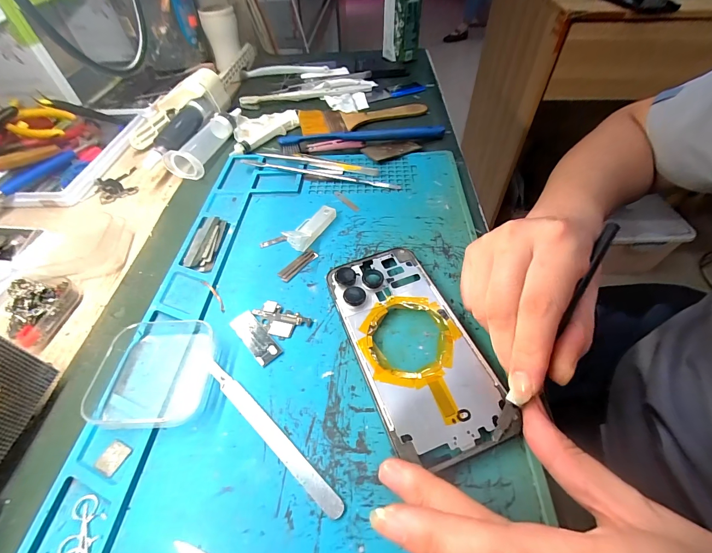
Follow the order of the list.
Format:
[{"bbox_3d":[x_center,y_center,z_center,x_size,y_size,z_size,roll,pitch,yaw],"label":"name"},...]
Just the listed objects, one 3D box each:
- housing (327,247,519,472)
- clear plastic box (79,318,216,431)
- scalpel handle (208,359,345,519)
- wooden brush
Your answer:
[{"bbox_3d":[0.034,0.038,0.207,0.069,0.005,0.144,-17,52,-11],"label":"housing"},{"bbox_3d":[-0.129,0.059,0.202,0.073,0.012,0.066,-2,50,1],"label":"clear plastic box"},{"bbox_3d":[-0.050,0.085,0.180,0.112,0.004,0.012,34,60,27],"label":"scalpel handle"},{"bbox_3d":[0.011,-0.203,0.411,0.163,0.007,0.053,-6,51,-3],"label":"wooden brush"}]

